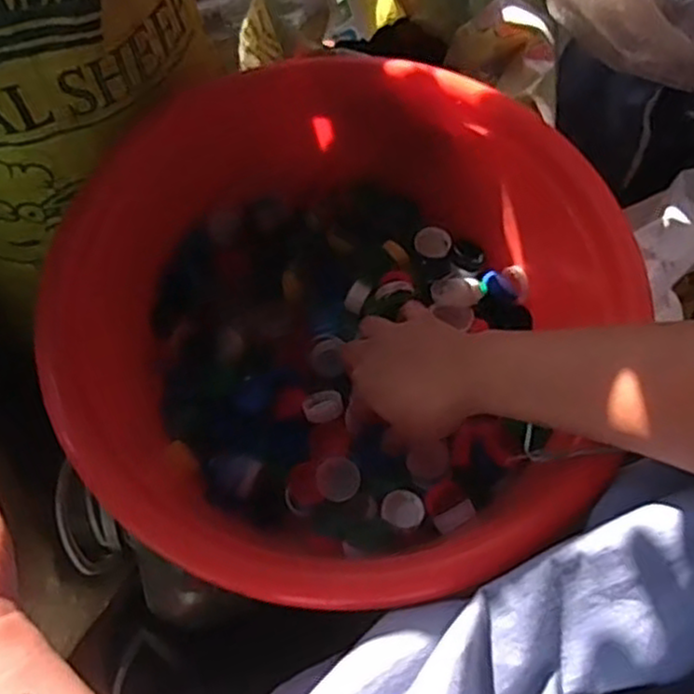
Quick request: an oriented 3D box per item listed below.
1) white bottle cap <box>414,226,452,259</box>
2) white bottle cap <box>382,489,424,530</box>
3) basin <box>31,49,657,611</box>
[{"bbox_3d":[0.072,-0.088,0.610,0.030,0.009,0.035,2,67,-1],"label":"white bottle cap"},{"bbox_3d":[0.040,0.116,0.521,0.029,0.009,0.028,1,67,-2],"label":"white bottle cap"},{"bbox_3d":[-0.001,-0.011,0.527,0.378,0.121,0.372,1,67,-2],"label":"basin"}]

